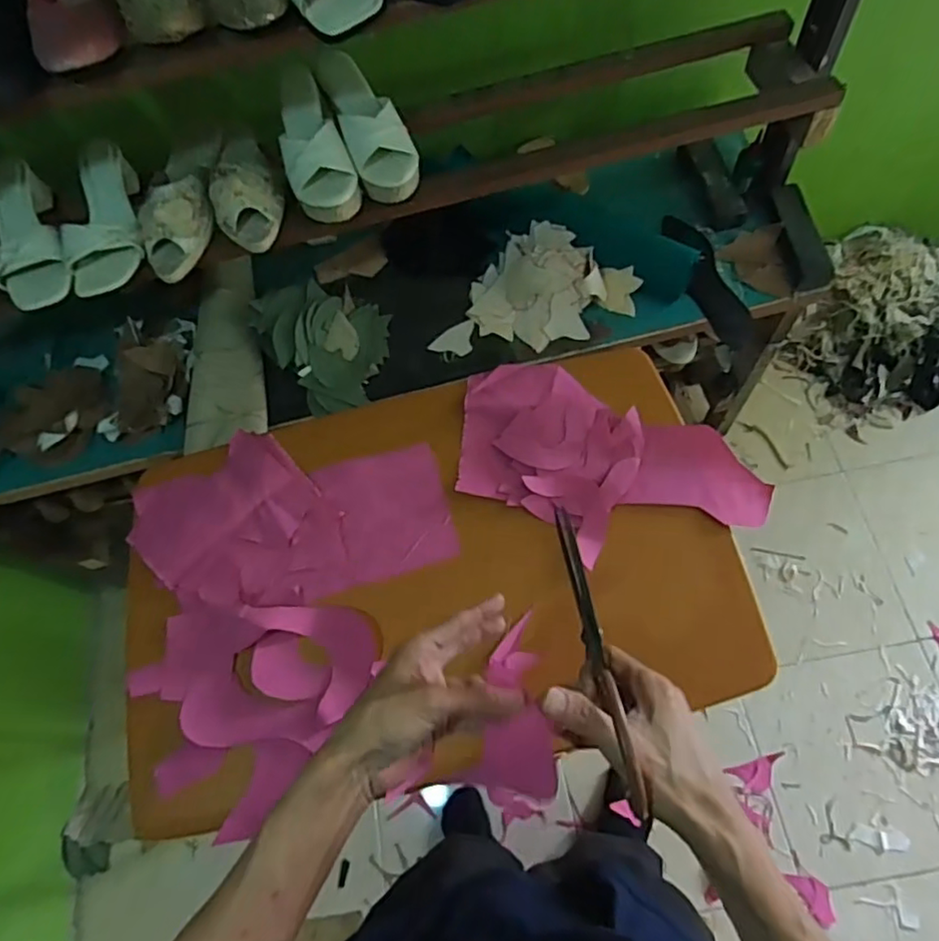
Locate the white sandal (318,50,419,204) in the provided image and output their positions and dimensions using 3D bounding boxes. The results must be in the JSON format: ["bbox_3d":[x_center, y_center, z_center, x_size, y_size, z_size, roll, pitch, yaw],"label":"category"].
[{"bbox_3d":[-0.130,-0.449,0.818,0.085,0.055,0.213,-18,68,-8],"label":"white sandal"}]

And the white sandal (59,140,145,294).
[{"bbox_3d":[-0.484,-0.331,0.825,0.094,0.062,0.213,-15,66,0],"label":"white sandal"}]

